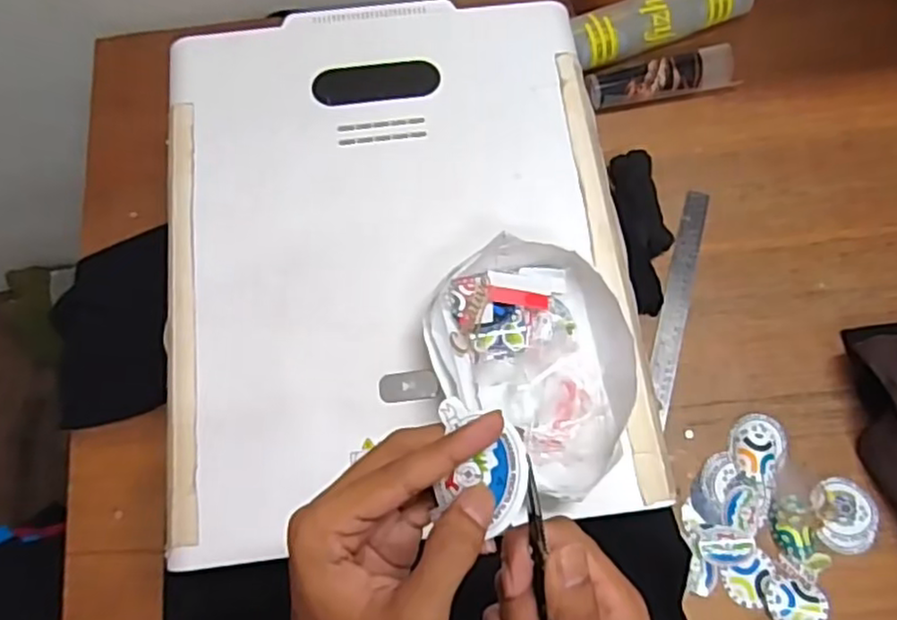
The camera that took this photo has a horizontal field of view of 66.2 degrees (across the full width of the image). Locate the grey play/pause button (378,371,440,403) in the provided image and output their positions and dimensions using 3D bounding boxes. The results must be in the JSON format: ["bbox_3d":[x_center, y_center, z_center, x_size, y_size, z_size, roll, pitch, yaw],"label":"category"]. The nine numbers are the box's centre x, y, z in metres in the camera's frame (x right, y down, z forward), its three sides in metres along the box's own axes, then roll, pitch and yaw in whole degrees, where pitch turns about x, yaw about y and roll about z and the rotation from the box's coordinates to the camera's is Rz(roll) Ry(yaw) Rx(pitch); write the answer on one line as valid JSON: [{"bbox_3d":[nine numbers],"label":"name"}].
[{"bbox_3d":[-0.033,0.063,0.566,0.047,0.004,0.025,-6,64,0],"label":"grey play/pause button"}]

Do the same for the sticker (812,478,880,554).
[{"bbox_3d":[0.398,0.205,0.689,0.066,0.007,0.070,0,70,0],"label":"sticker"}]

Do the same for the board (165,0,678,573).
[{"bbox_3d":[-0.047,-0.064,0.609,0.397,0.021,0.499,-7,70,-3],"label":"board"}]

